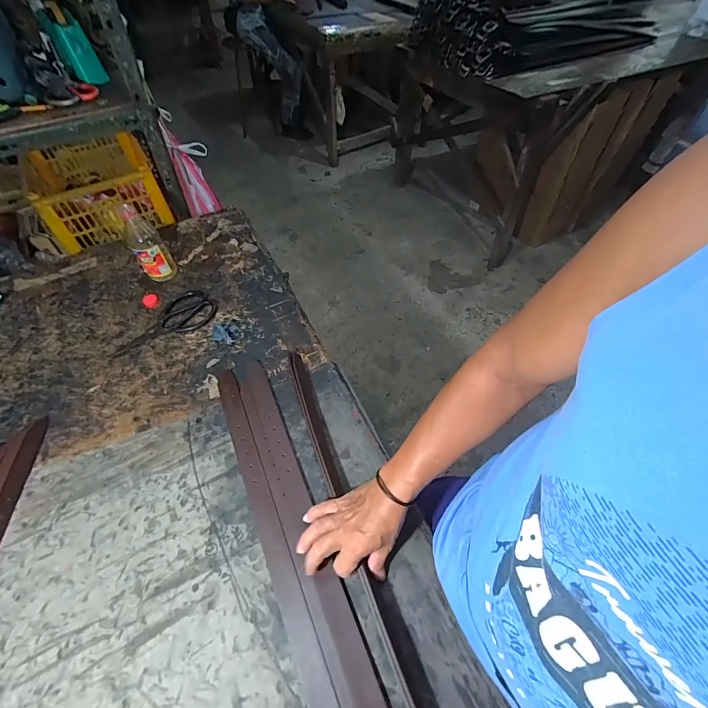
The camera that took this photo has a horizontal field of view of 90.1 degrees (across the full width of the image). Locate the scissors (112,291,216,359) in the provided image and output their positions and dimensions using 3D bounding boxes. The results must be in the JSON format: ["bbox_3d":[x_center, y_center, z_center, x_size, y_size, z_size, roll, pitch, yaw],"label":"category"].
[{"bbox_3d":[-0.401,-0.066,0.748,0.213,0.023,0.092,-30,59,-21],"label":"scissors"}]

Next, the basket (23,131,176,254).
[{"bbox_3d":[-0.768,-0.507,1.053,0.312,0.150,0.427,-32,60,-22],"label":"basket"}]

